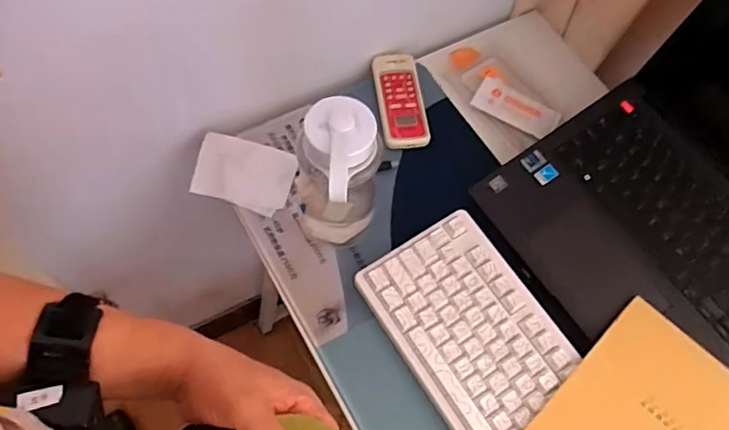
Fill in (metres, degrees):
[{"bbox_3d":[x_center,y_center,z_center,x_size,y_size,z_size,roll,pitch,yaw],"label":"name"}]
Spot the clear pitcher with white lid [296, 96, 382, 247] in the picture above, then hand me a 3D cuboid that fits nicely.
[{"bbox_3d":[-0.026,-0.031,0.514,0.073,0.188,0.106,-4,63,-6],"label":"clear pitcher with white lid"}]

